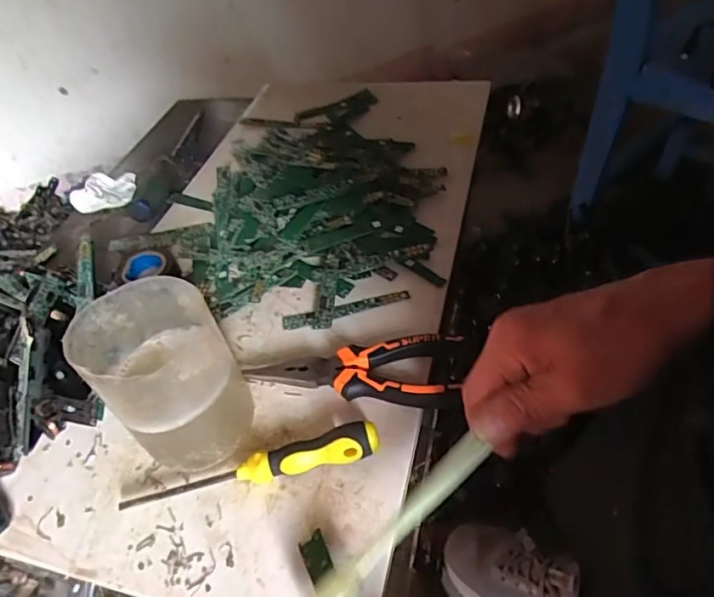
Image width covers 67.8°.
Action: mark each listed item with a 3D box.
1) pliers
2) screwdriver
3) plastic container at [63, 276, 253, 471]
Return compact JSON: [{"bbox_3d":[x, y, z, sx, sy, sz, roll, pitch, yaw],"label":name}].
[{"bbox_3d":[0.000,0.044,0.361,0.147,0.018,0.047,2,47,14],"label":"pliers"},{"bbox_3d":[-0.063,0.099,0.320,0.153,0.021,0.022,-12,45,0],"label":"screwdriver"},{"bbox_3d":[-0.110,0.045,0.315,0.078,0.087,0.074,-6,45,6],"label":"plastic container"}]

